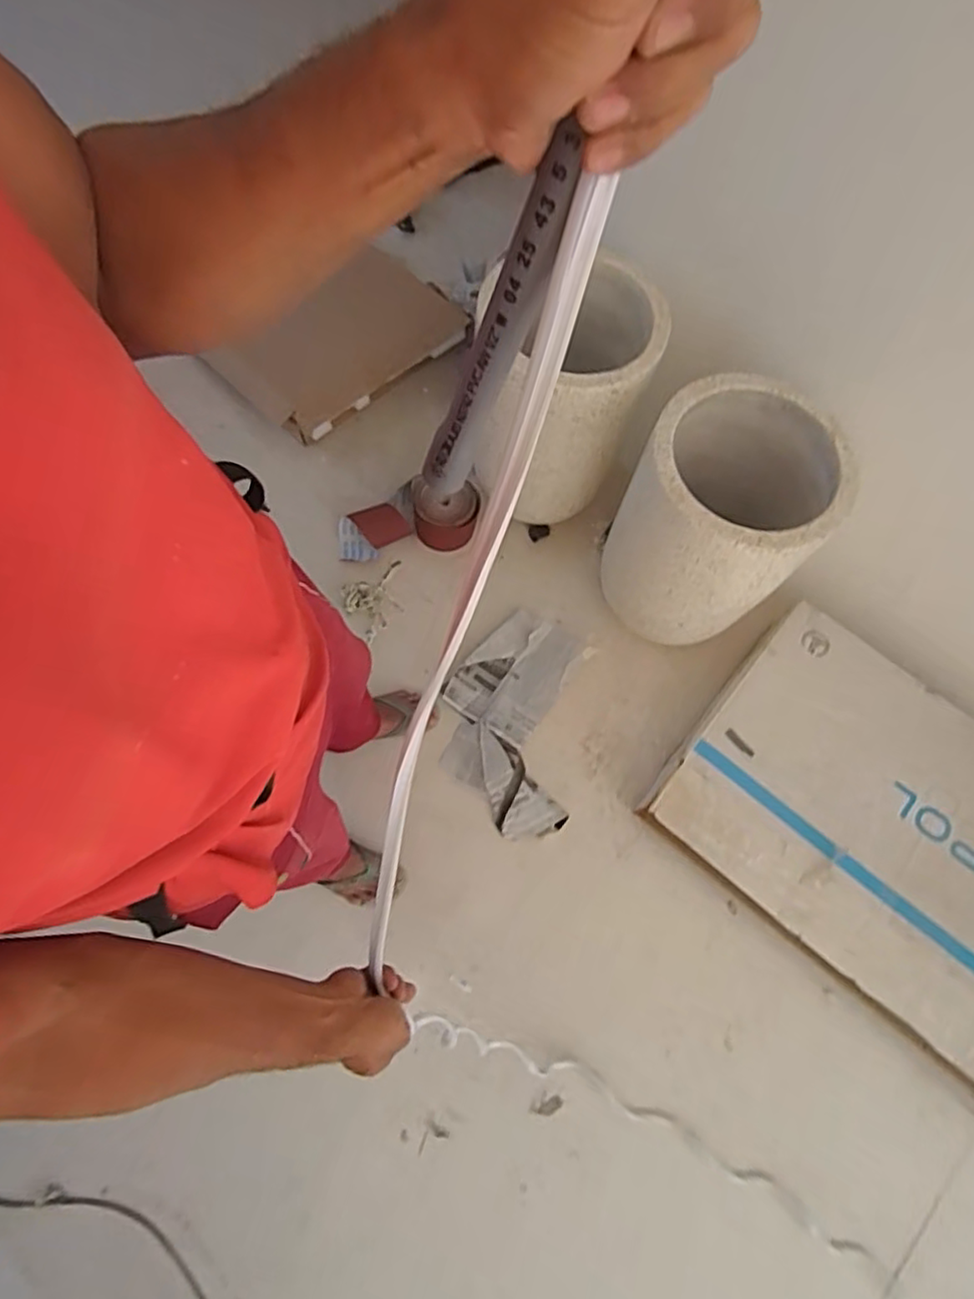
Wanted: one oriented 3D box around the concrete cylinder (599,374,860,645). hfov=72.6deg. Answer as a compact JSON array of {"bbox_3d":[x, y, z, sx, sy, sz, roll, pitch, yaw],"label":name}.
[{"bbox_3d":[0.411,-0.224,1.245,0.304,0.434,0.318,1,70,-2],"label":"concrete cylinder"}]

